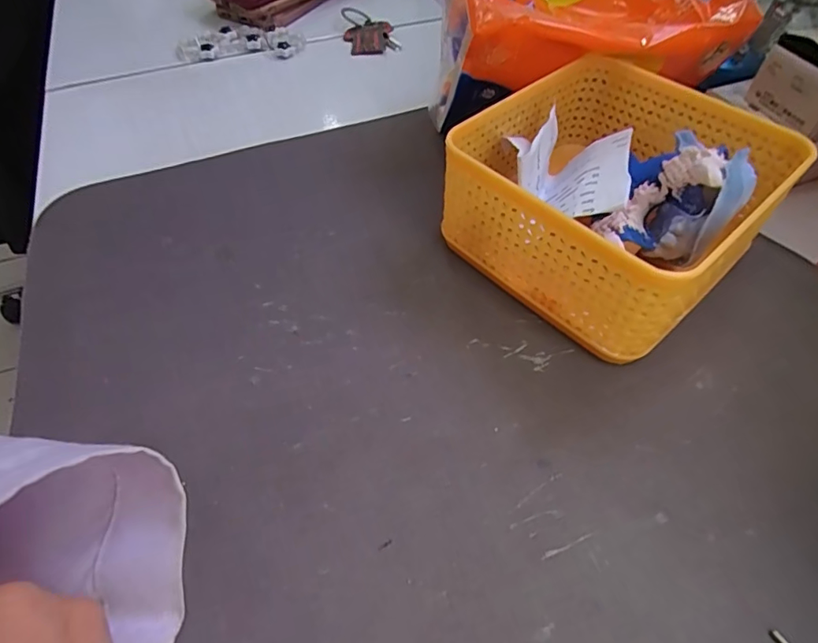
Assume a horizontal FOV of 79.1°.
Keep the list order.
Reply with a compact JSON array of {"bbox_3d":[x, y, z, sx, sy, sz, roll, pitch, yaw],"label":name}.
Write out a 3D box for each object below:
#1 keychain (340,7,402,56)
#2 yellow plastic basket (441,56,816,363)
[{"bbox_3d":[-0.035,-0.262,0.447,0.045,0.014,0.069,-10,54,-6],"label":"keychain"},{"bbox_3d":[0.103,-0.065,0.256,0.134,0.064,0.134,-39,62,-24],"label":"yellow plastic basket"}]

